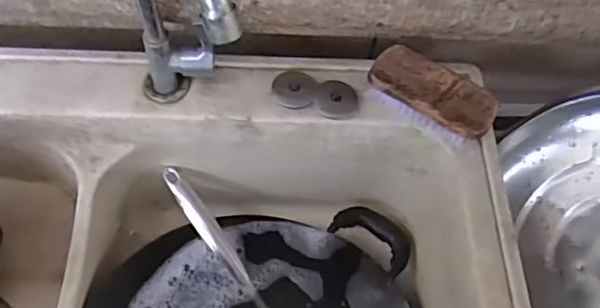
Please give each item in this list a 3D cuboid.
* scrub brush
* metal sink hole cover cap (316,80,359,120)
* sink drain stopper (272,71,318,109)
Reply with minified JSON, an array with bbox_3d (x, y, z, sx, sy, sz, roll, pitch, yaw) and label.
[{"bbox_3d":[0.133,-0.057,0.606,0.128,0.040,0.062,33,63,14],"label":"scrub brush"},{"bbox_3d":[0.039,-0.060,0.616,0.043,0.016,0.045,2,60,-3],"label":"metal sink hole cover cap"},{"bbox_3d":[-0.005,-0.067,0.614,0.046,0.010,0.039,12,60,3],"label":"sink drain stopper"}]

